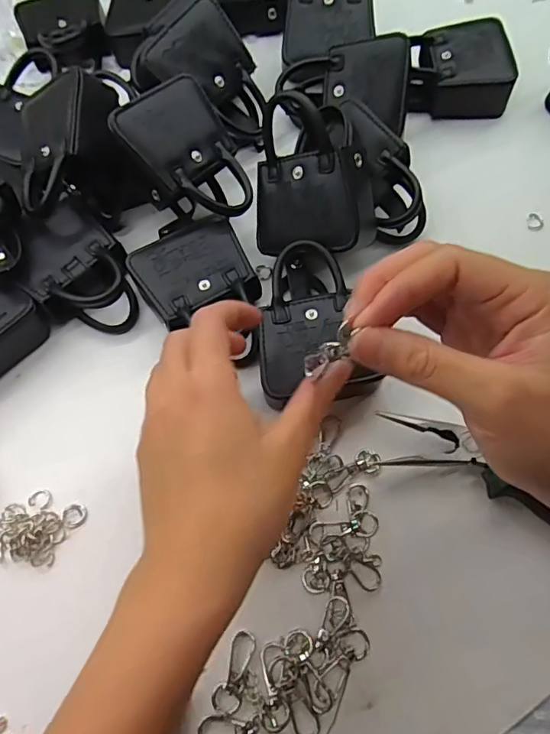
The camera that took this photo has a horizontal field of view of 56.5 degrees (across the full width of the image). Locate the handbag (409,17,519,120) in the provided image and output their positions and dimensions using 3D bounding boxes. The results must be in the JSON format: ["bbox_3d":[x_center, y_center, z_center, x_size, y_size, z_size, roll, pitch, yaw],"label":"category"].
[{"bbox_3d":[0.152,-0.245,0.420,0.071,0.031,0.074,-1,68,2],"label":"handbag"}]

